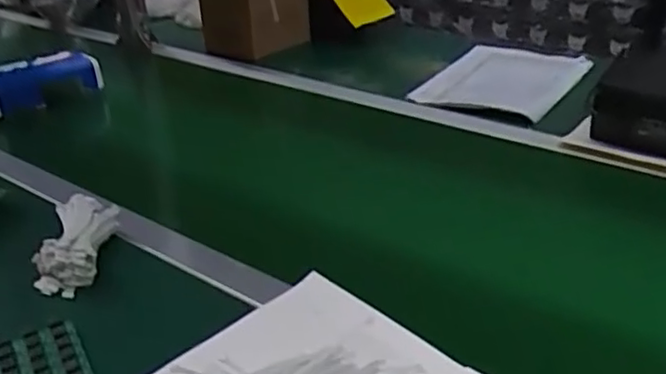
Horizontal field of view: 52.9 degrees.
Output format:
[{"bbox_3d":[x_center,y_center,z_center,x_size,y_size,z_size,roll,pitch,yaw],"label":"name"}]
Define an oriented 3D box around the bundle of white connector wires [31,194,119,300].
[{"bbox_3d":[-0.245,0.053,0.644,0.057,0.048,0.101,-2,30,2],"label":"bundle of white connector wires"}]

